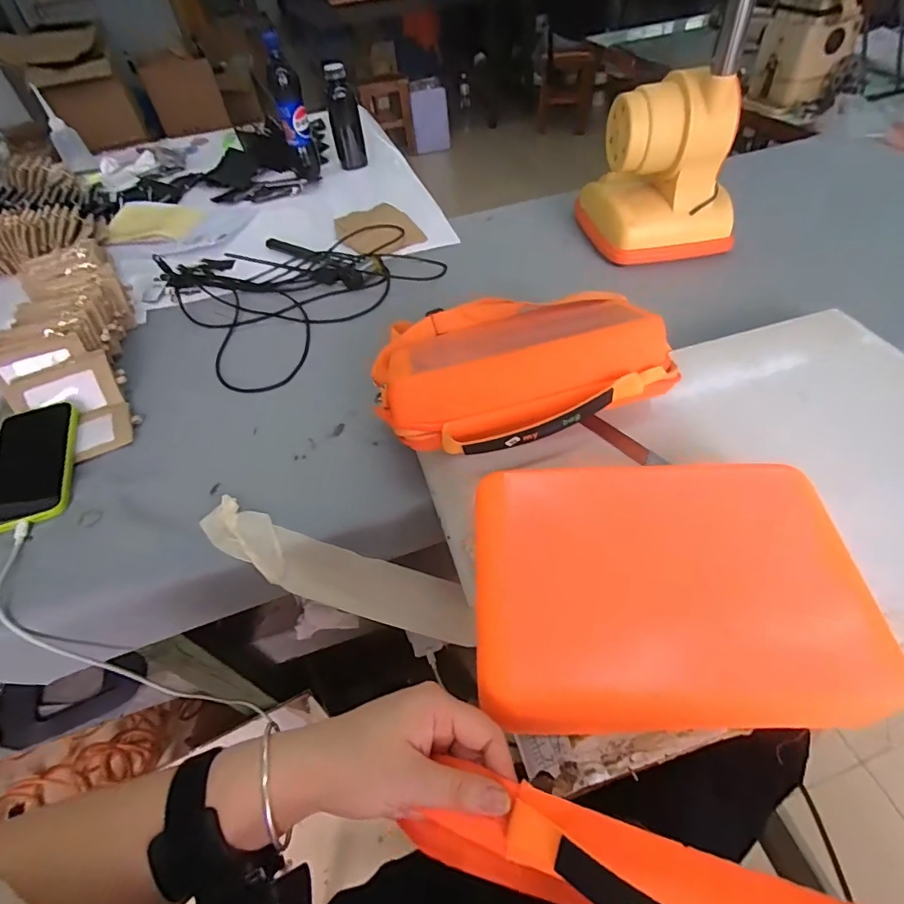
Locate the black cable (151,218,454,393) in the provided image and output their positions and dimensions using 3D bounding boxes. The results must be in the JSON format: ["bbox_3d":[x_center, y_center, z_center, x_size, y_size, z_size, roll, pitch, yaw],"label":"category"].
[{"bbox_3d":[-0.226,-0.276,0.768,0.373,0.028,0.373,-31,54,-20],"label":"black cable"}]

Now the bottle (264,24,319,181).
[{"bbox_3d":[-0.333,-0.705,1.013,0.058,0.240,0.078,-13,50,-7],"label":"bottle"}]

